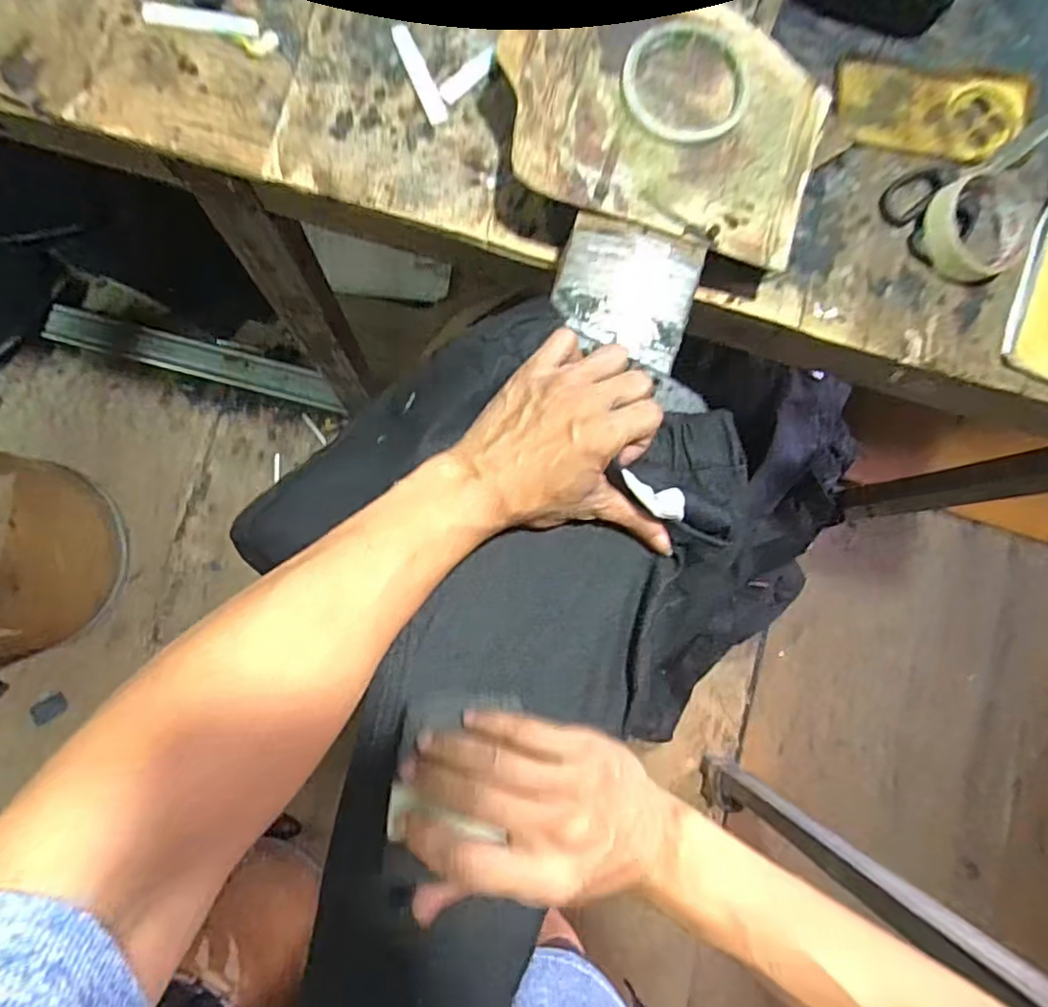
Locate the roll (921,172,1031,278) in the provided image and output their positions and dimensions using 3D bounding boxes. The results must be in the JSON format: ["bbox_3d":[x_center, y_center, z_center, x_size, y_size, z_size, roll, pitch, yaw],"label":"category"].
[{"bbox_3d":[0.374,-0.227,0.519,0.077,0.033,0.076,1,82,-4],"label":"roll"}]

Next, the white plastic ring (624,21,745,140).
[{"bbox_3d":[0.114,-0.296,0.448,0.085,0.015,0.079,1,82,-4],"label":"white plastic ring"}]

